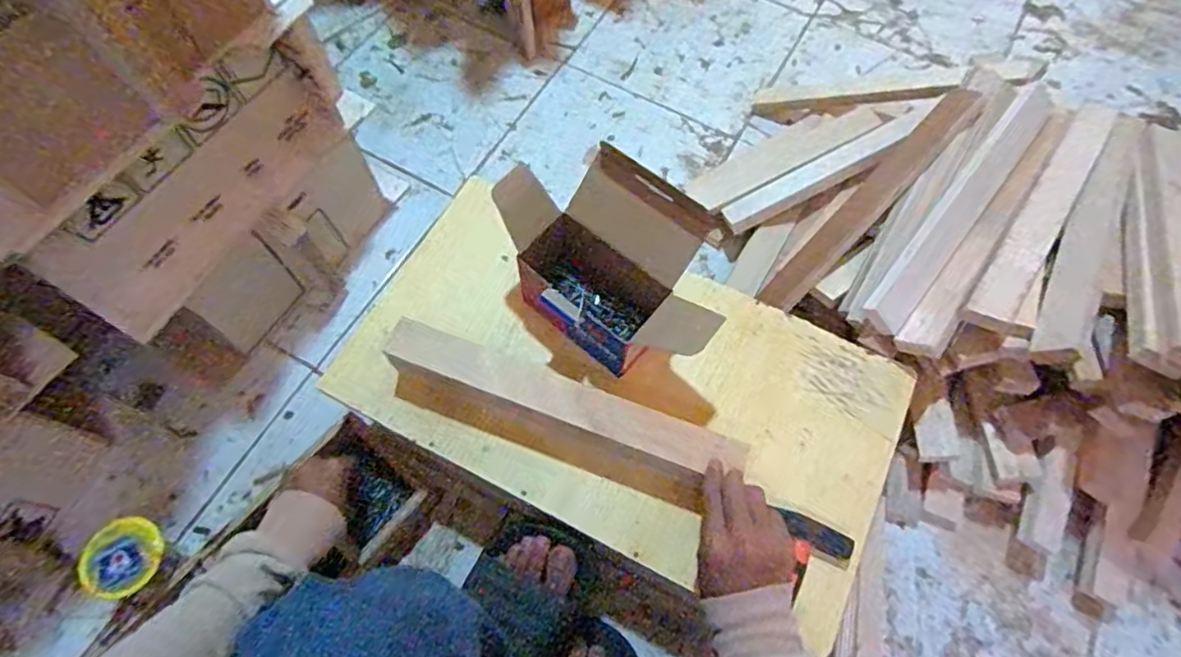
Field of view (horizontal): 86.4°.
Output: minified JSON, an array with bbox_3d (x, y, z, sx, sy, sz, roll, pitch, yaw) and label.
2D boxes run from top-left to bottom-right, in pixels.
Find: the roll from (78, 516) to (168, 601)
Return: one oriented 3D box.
[{"bbox_3d":[-0.456,0.222,0.610,0.063,0.025,0.073,-8,66,-4],"label":"roll"}]

